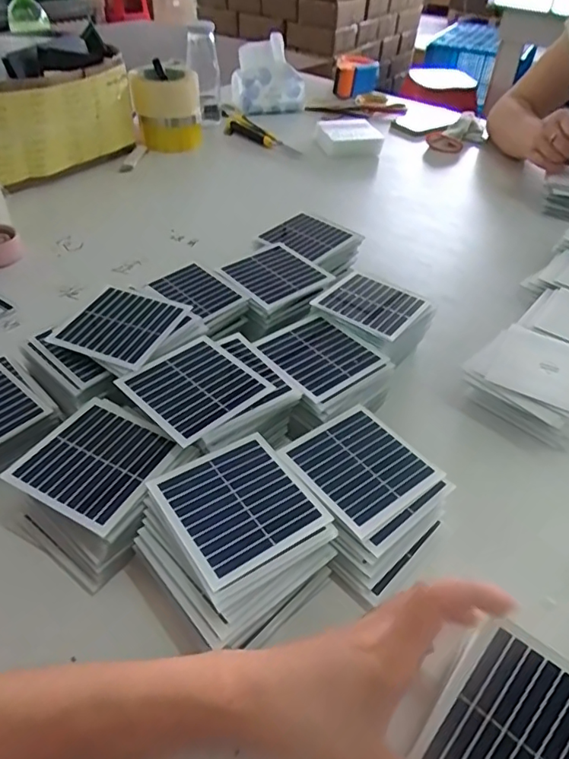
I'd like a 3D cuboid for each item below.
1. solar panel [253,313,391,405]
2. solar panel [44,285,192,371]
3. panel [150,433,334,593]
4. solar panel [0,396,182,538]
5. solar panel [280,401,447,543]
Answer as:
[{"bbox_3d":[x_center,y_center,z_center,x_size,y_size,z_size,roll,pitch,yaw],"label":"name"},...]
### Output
[{"bbox_3d":[0.028,-0.021,0.452,0.085,0.007,0.090,-30,52,-30],"label":"solar panel"},{"bbox_3d":[-0.140,-0.049,0.454,0.088,0.010,0.088,18,51,17],"label":"solar panel"},{"bbox_3d":[-0.030,0.080,0.344,0.087,0.006,0.090,-23,48,-28],"label":"panel"},{"bbox_3d":[-0.131,0.055,0.364,0.089,0.005,0.088,21,46,19],"label":"solar panel"},{"bbox_3d":[0.055,0.062,0.383,0.088,0.006,0.090,-28,51,-30],"label":"solar panel"}]

